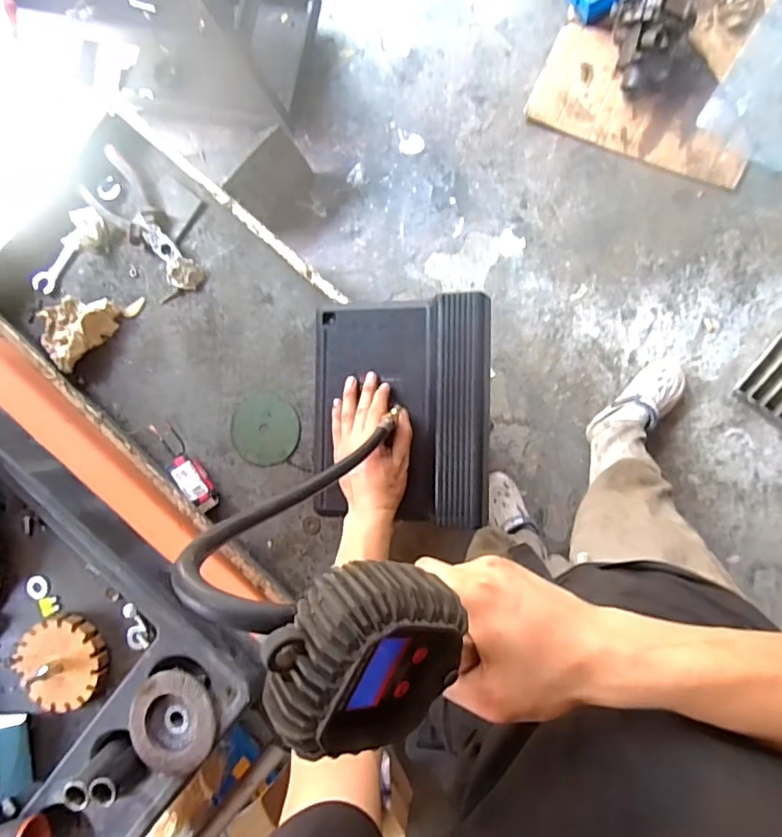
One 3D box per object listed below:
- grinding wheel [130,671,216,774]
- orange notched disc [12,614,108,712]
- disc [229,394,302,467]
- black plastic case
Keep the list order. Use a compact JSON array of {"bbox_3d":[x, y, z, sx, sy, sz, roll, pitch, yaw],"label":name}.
[{"bbox_3d":[-0.205,0.286,0.503,0.077,0.023,0.085,-15,87,9],"label":"grinding wheel"},{"bbox_3d":[-0.326,0.240,0.521,0.084,0.027,0.083,0,89,9],"label":"orange notched disc"},{"bbox_3d":[-0.168,0.016,0.710,0.091,0.004,0.089,0,89,9],"label":"disc"},{"bbox_3d":[0.009,-0.010,0.593,0.197,0.032,0.242,1,89,9],"label":"black plastic case"}]

